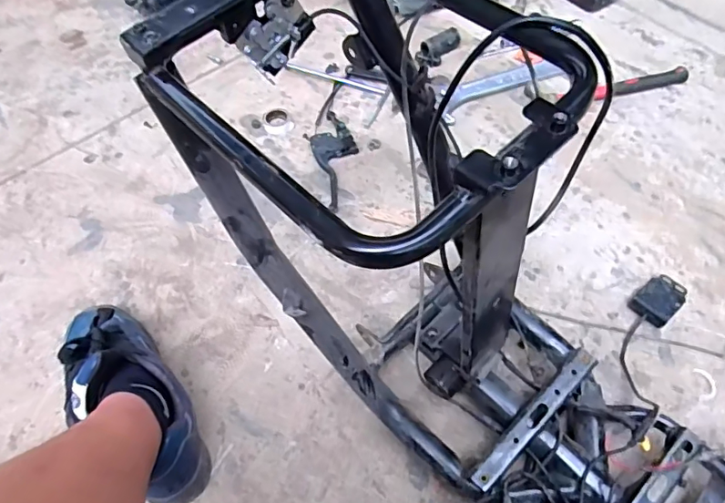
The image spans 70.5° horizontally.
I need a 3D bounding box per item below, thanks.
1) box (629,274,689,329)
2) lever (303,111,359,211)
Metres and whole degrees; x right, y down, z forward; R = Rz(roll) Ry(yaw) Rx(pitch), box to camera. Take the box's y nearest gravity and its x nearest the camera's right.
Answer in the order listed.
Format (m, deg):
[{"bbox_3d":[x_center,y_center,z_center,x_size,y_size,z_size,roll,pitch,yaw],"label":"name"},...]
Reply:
[{"bbox_3d":[0.387,0.062,0.667,0.063,0.026,0.049,-45,68,-9],"label":"box"},{"bbox_3d":[-0.042,-0.157,0.833,0.073,0.031,0.187,-17,58,-7],"label":"lever"}]

